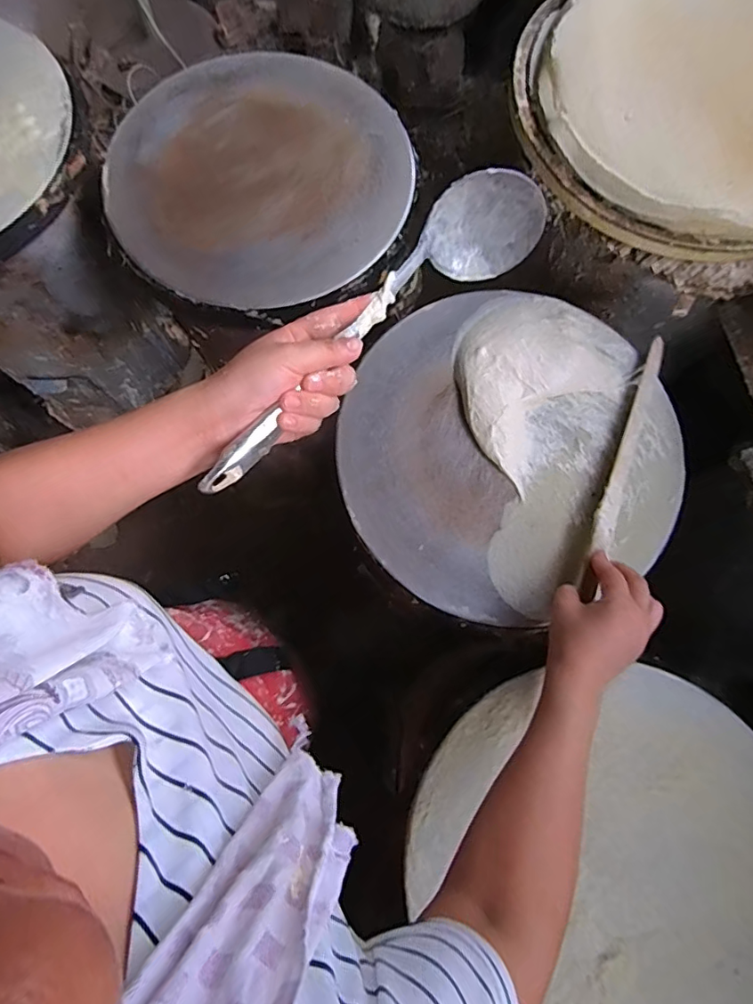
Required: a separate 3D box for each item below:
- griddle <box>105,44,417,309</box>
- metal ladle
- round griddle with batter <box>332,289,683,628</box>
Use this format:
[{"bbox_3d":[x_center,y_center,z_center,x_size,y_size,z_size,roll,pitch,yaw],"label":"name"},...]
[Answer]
[{"bbox_3d":[-0.139,-0.397,0.633,0.351,0.020,0.348,0,77,-1],"label":"griddle"},{"bbox_3d":[-0.004,-0.126,0.383,0.061,0.082,0.326,44,78,8],"label":"metal ladle"},{"bbox_3d":[0.139,-0.065,0.553,0.352,0.029,0.337,0,77,-1],"label":"round griddle with batter"}]

